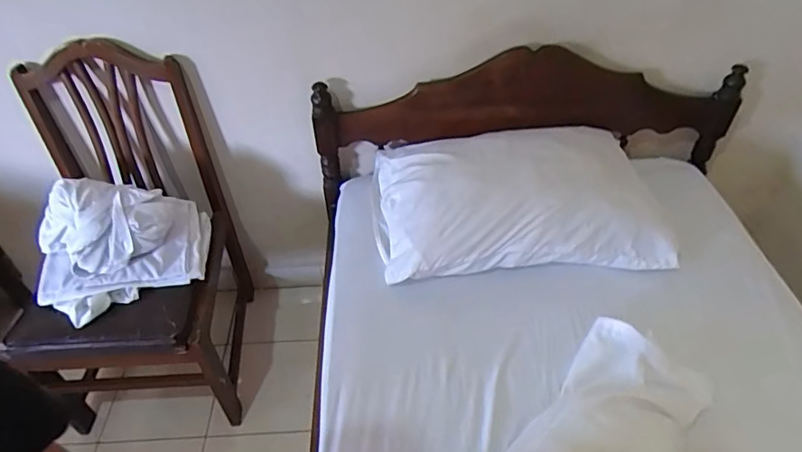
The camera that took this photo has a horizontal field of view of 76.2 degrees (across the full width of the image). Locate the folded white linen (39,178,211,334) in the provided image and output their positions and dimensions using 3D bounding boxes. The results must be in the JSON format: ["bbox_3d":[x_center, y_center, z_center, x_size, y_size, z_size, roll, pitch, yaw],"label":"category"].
[{"bbox_3d":[-0.708,0.029,1.284,0.383,0.203,0.274,-17,46,-15],"label":"folded white linen"}]

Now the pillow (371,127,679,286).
[{"bbox_3d":[0.254,-0.088,1.242,0.633,0.163,0.420,-3,44,-1],"label":"pillow"}]

